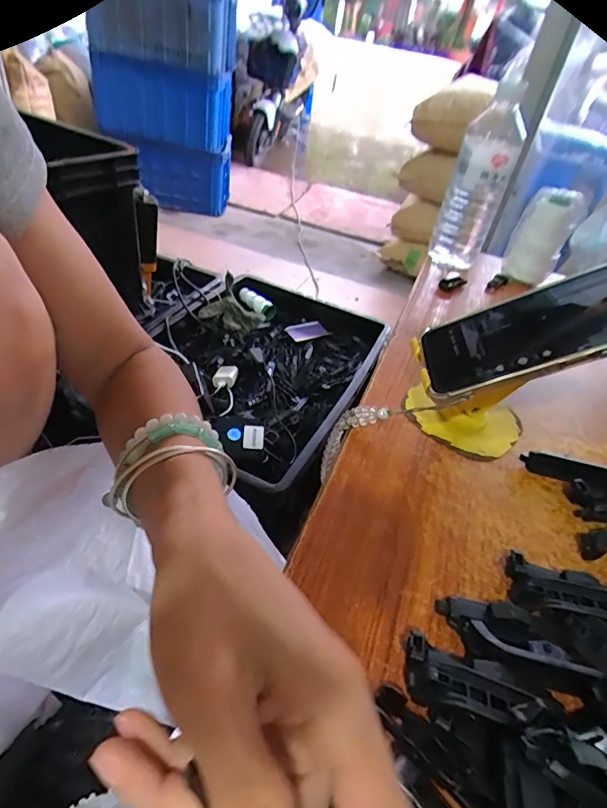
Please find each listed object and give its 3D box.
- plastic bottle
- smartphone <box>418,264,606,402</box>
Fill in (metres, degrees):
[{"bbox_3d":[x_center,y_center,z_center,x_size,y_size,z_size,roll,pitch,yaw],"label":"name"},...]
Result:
[{"bbox_3d":[0.217,-0.273,0.579,0.073,0.201,0.070,20,41,12],"label":"plastic bottle"},{"bbox_3d":[0.169,-0.054,0.316,0.170,0.014,0.084,-17,39,17],"label":"smartphone"}]

